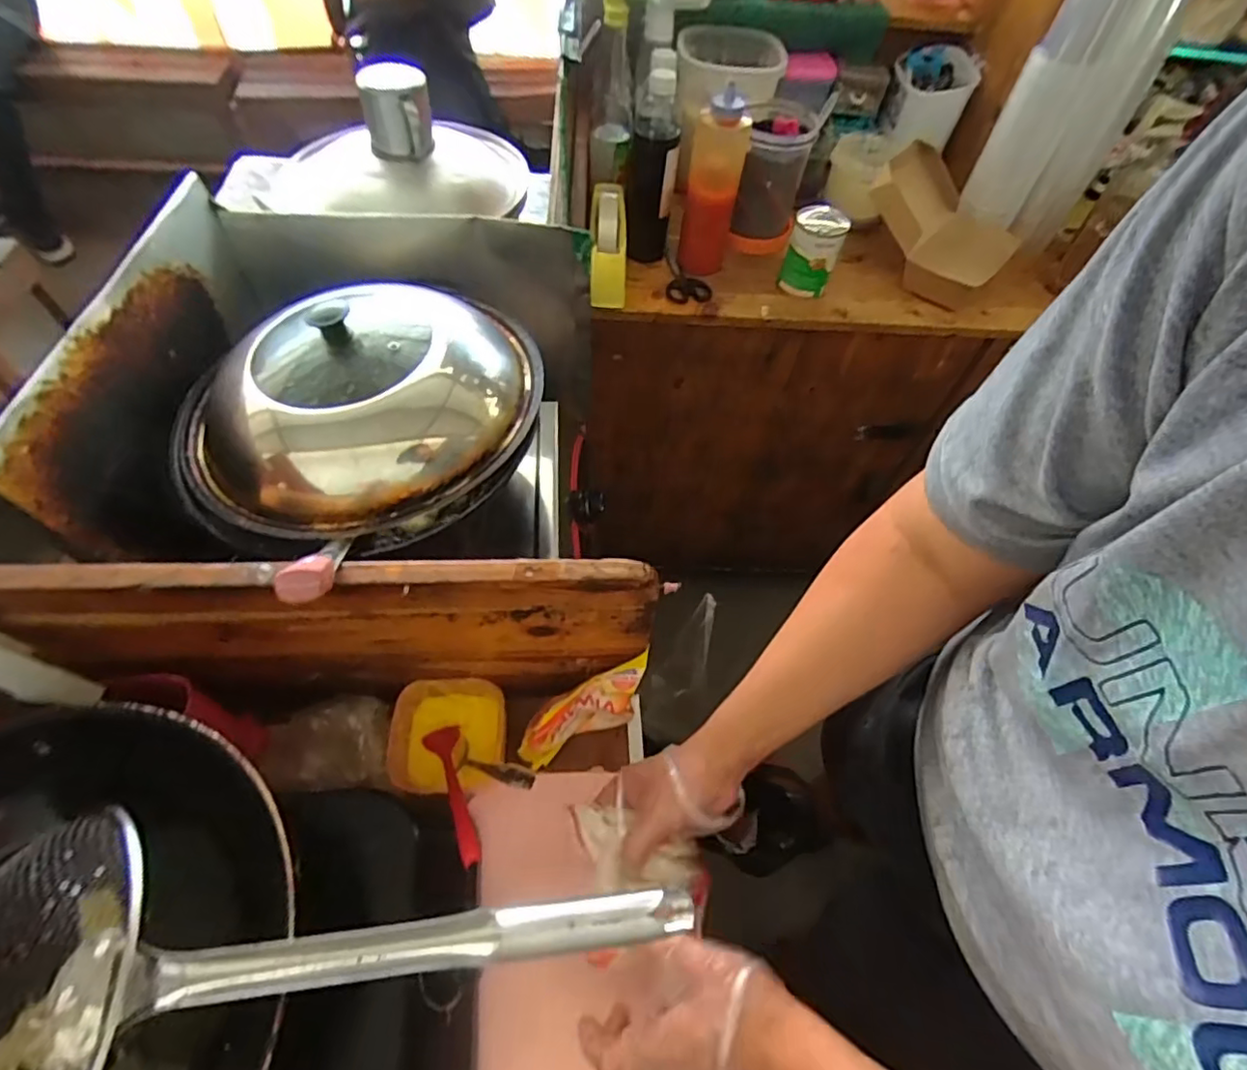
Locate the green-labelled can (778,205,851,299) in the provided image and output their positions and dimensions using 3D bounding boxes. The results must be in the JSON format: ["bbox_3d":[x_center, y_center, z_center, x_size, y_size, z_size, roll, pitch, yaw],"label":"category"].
[{"bbox_3d":[0.269,-0.401,0.865,0.069,0.108,0.064,2,58,-3],"label":"green-labelled can"}]

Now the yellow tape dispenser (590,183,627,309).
[{"bbox_3d":[-0.021,-0.419,0.868,0.048,0.114,0.139,1,58,-4],"label":"yellow tape dispenser"}]

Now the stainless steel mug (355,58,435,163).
[{"bbox_3d":[-0.281,-0.523,0.749,0.081,0.086,0.083,-11,60,-11],"label":"stainless steel mug"}]

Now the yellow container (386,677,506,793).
[{"bbox_3d":[-0.164,0.188,0.569,0.100,0.057,0.095,2,58,-3],"label":"yellow container"}]

